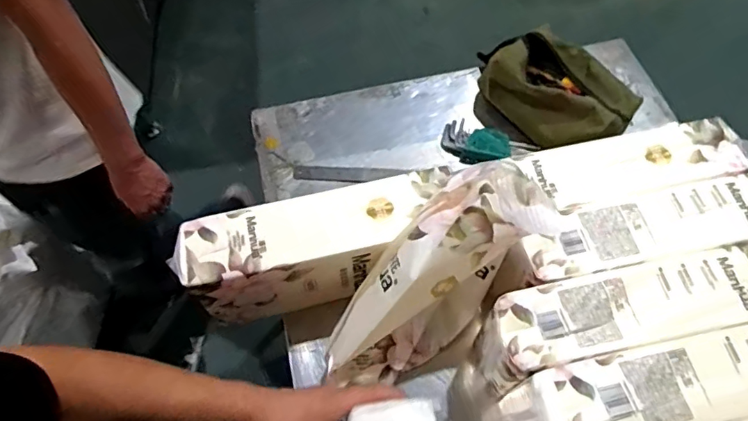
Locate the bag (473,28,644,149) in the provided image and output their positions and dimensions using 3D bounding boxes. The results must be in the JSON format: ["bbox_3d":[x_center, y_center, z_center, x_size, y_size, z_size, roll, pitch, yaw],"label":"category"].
[{"bbox_3d":[0.310,-0.195,0.869,0.157,0.122,0.232,-41,68,-17],"label":"bag"}]

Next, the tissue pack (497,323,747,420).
[{"bbox_3d":[0.344,0.205,0.575,0.381,0.129,0.097,-12,62,-4],"label":"tissue pack"}]

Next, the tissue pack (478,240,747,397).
[{"bbox_3d":[0.317,0.132,0.612,0.375,0.133,0.107,-13,62,-4],"label":"tissue pack"}]

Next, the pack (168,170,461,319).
[{"bbox_3d":[-0.061,0.047,0.658,0.343,0.141,0.096,-16,63,-6],"label":"pack"}]

